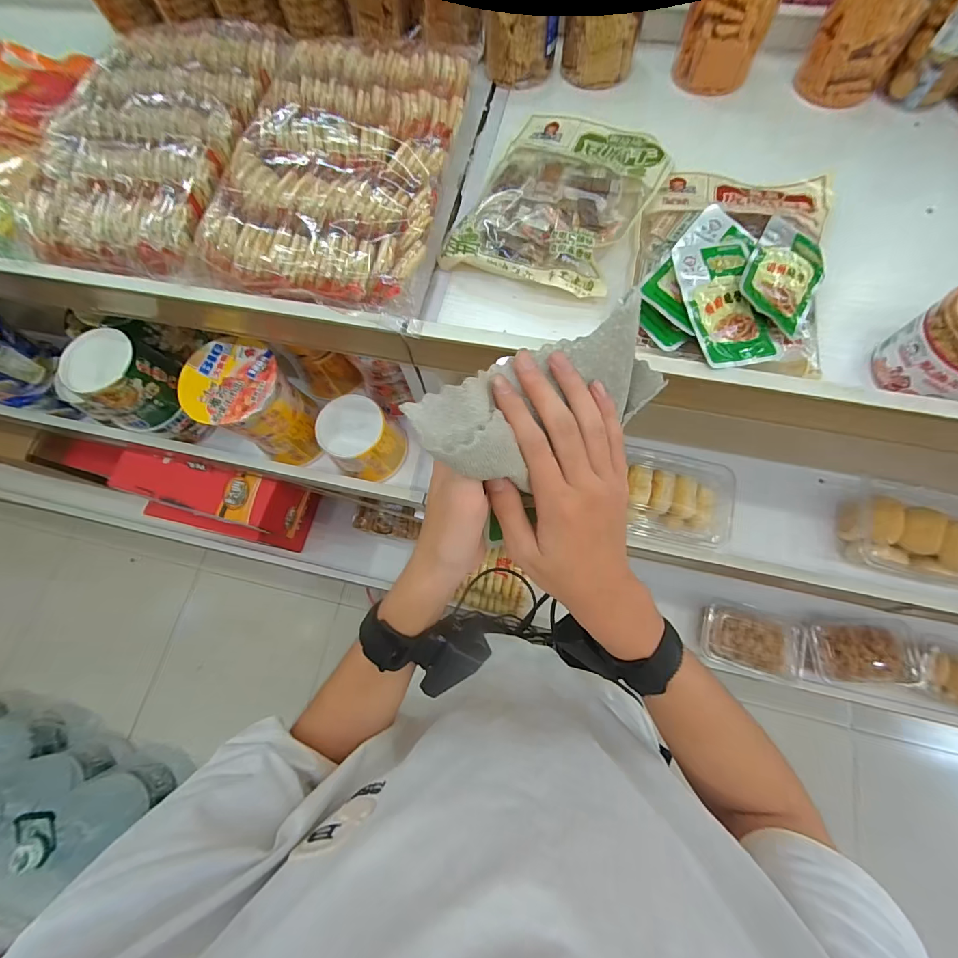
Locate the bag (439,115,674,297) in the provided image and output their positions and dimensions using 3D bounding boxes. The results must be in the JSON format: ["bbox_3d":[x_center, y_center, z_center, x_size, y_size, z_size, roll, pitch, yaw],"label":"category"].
[{"bbox_3d":[0.111,-0.376,0.543,0.210,0.047,0.298,23,74,10],"label":"bag"}]

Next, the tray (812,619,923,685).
[{"bbox_3d":[0.842,0.381,0.930,0.203,0.054,0.135,-3,71,2],"label":"tray"}]

